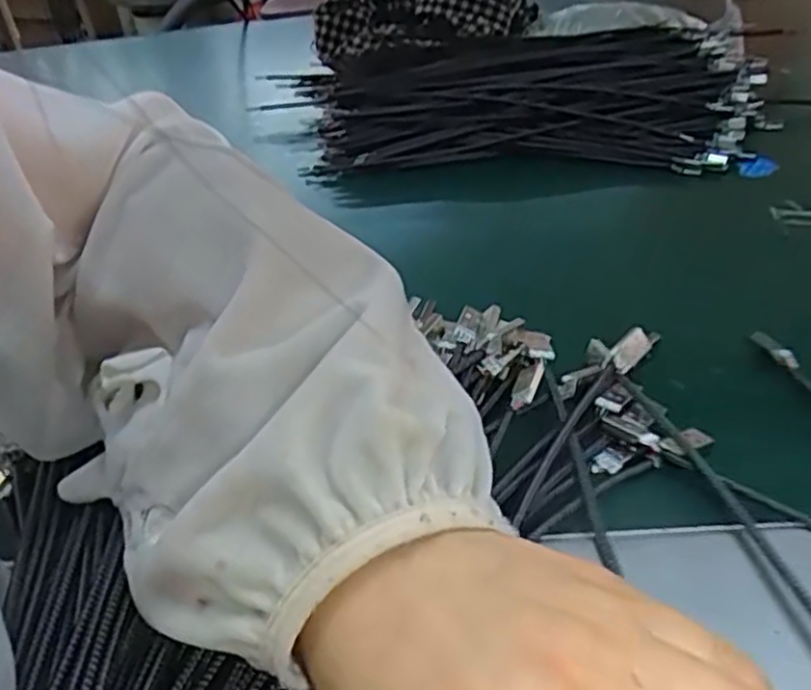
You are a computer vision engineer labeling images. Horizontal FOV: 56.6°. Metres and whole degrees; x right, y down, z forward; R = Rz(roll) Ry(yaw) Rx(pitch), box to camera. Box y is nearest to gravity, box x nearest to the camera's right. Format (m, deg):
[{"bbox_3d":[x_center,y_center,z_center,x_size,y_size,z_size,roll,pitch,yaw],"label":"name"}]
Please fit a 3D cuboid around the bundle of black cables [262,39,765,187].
[{"bbox_3d":[0.062,-0.176,0.577,0.380,0.075,0.135,15,40,31],"label":"bundle of black cables"}]

